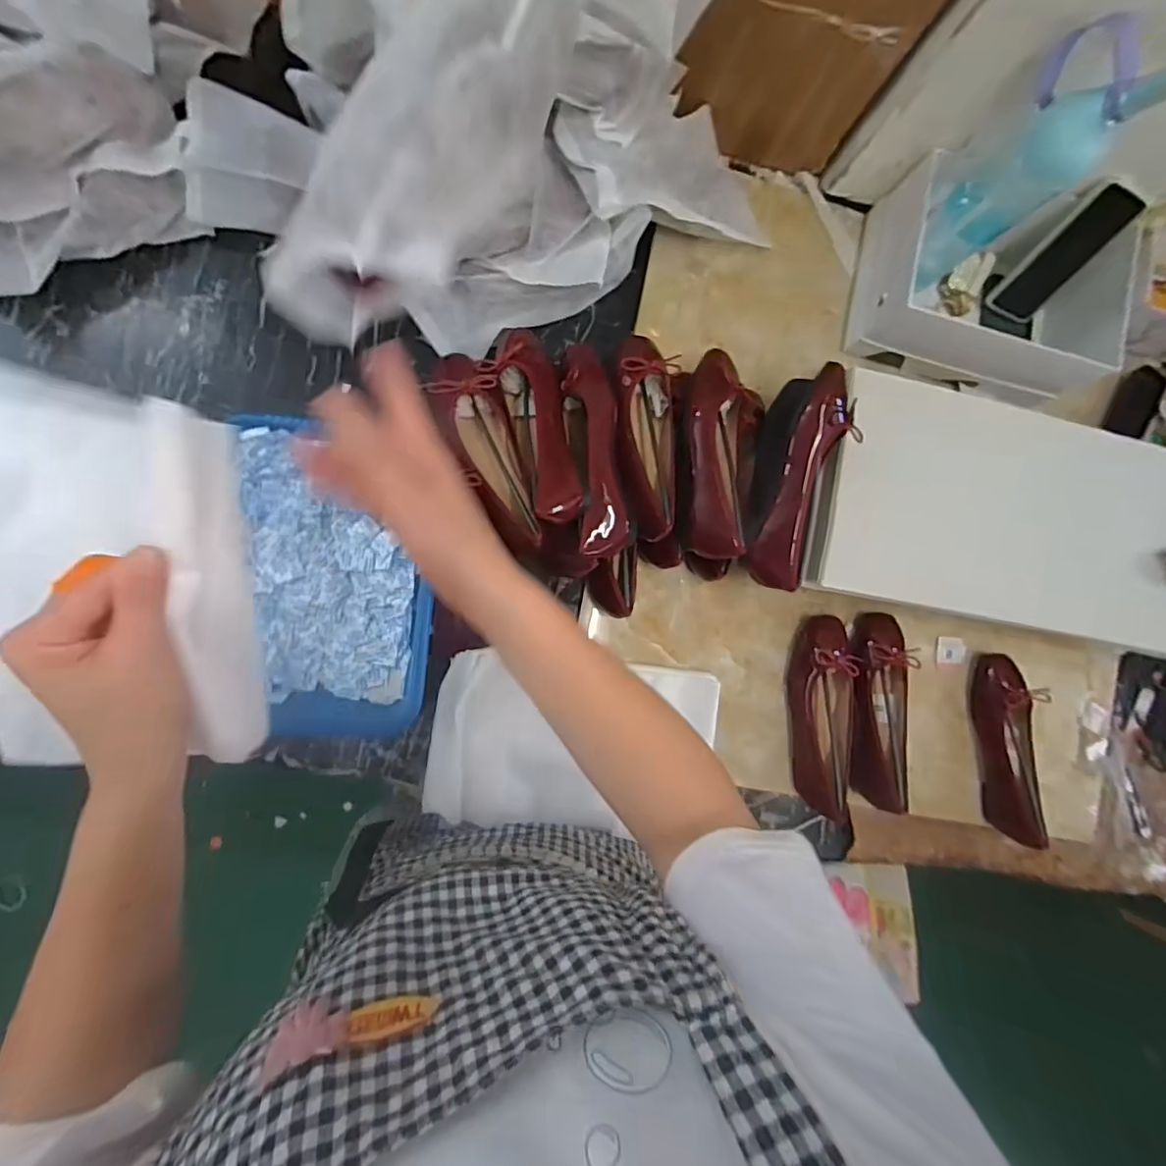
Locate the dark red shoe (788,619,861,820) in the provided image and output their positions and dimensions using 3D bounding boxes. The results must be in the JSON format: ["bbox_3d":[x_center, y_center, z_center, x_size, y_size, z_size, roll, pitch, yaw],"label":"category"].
[{"bbox_3d":[0.306,0.167,0.718,0.068,0.065,0.242,6,87,-9],"label":"dark red shoe"}]

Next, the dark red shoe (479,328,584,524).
[{"bbox_3d":[-0.057,-0.181,0.623,0.079,0.055,0.242,-13,77,-9],"label":"dark red shoe"}]

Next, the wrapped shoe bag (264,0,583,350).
[{"bbox_3d":[-0.083,-0.284,0.361,0.086,0.093,0.305,39,97,-6],"label":"wrapped shoe bag"}]

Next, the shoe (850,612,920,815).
[{"bbox_3d":[0.382,0.162,0.724,0.074,0.055,0.245,9,87,-9],"label":"shoe"}]

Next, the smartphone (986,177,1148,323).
[{"bbox_3d":[0.621,-0.423,0.728,0.078,0.167,0.020,19,54,-8],"label":"smartphone"}]

